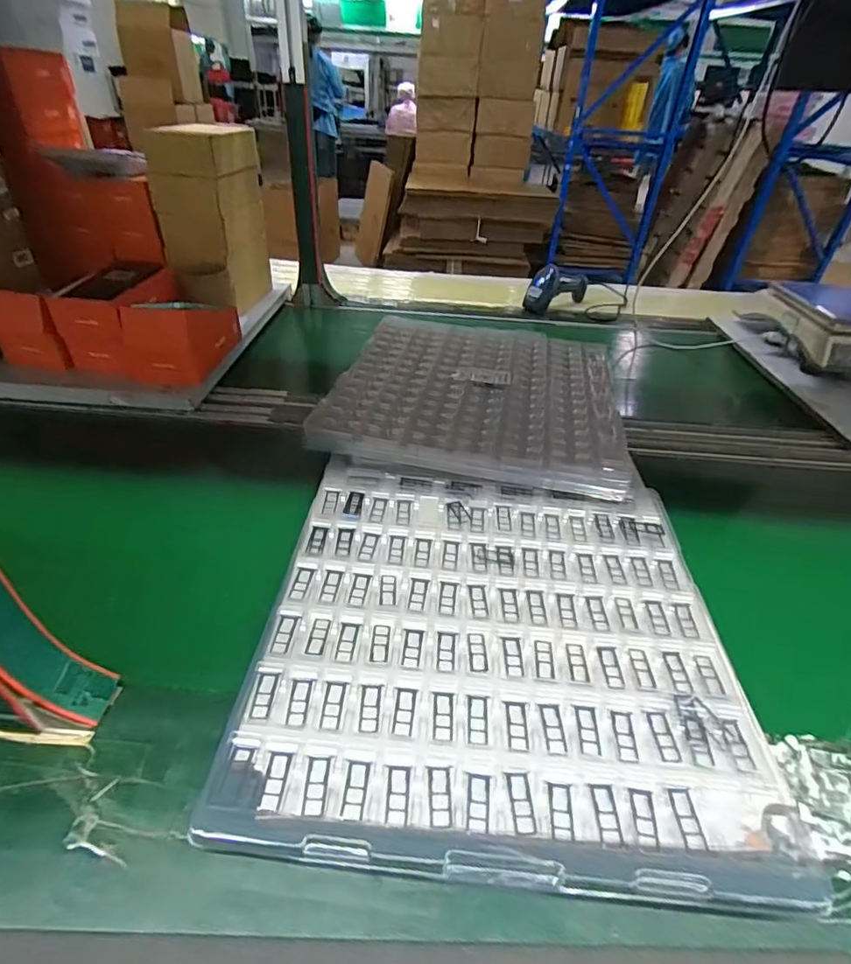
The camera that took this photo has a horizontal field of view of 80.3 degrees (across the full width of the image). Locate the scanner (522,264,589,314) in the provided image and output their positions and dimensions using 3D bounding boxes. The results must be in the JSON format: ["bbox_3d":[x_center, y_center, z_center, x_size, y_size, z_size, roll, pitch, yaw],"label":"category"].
[{"bbox_3d":[0.302,-0.459,1.184,0.170,0.085,0.060,-28,48,-34],"label":"scanner"}]

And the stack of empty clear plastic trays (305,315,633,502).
[{"bbox_3d":[0.080,-0.143,0.743,0.380,0.039,0.422,7,38,7],"label":"stack of empty clear plastic trays"}]

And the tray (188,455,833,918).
[{"bbox_3d":[0.064,0.126,0.455,0.393,0.026,0.379,4,38,3],"label":"tray"}]

